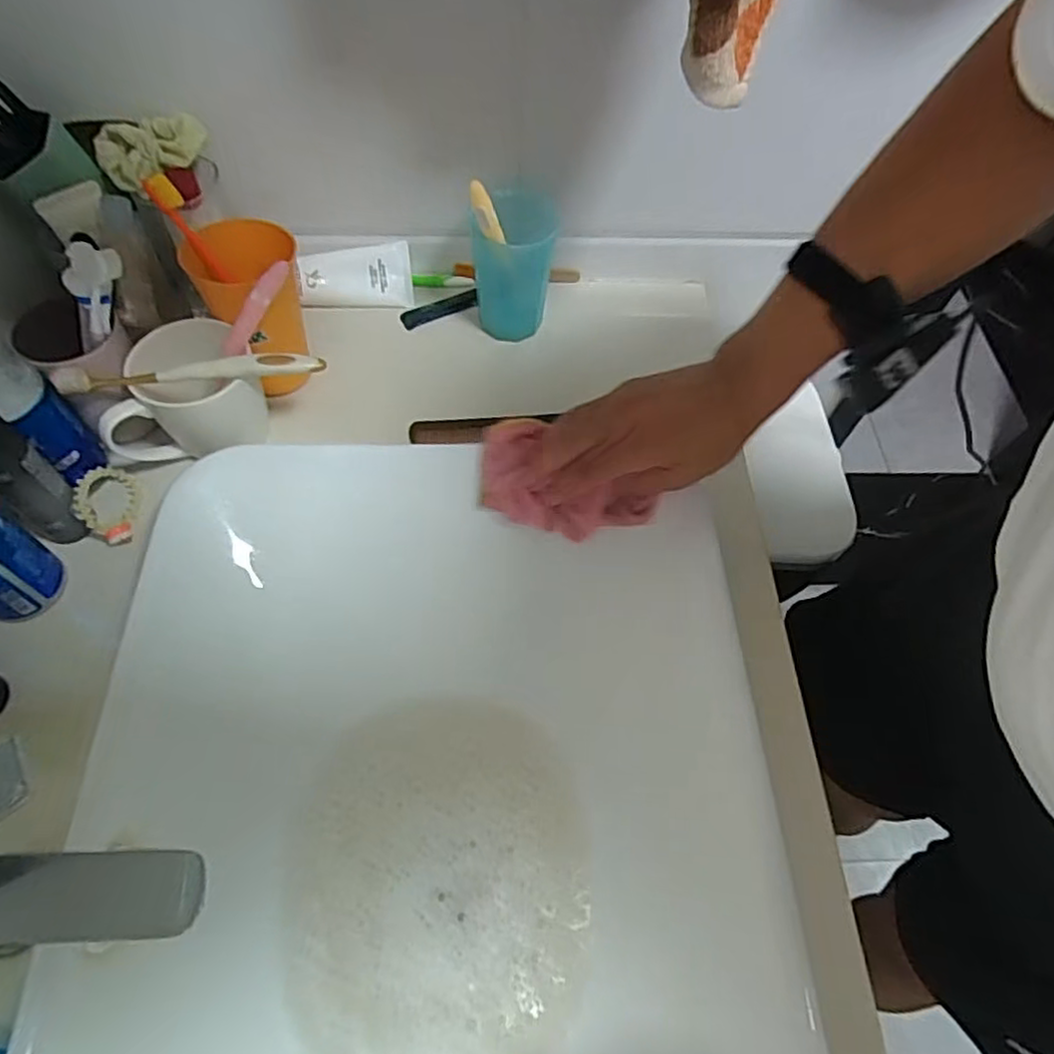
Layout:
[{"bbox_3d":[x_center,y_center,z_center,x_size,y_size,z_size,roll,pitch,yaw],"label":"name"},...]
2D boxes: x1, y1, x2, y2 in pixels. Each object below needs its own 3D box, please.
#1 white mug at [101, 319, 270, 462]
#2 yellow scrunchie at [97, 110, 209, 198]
[{"bbox_3d":[-0.268,-0.097,0.521,0.110,0.080,0.087,-14,62,-11],"label":"white mug"},{"bbox_3d":[-0.296,-0.300,0.518,0.065,0.025,0.078,38,65,17],"label":"yellow scrunchie"}]

